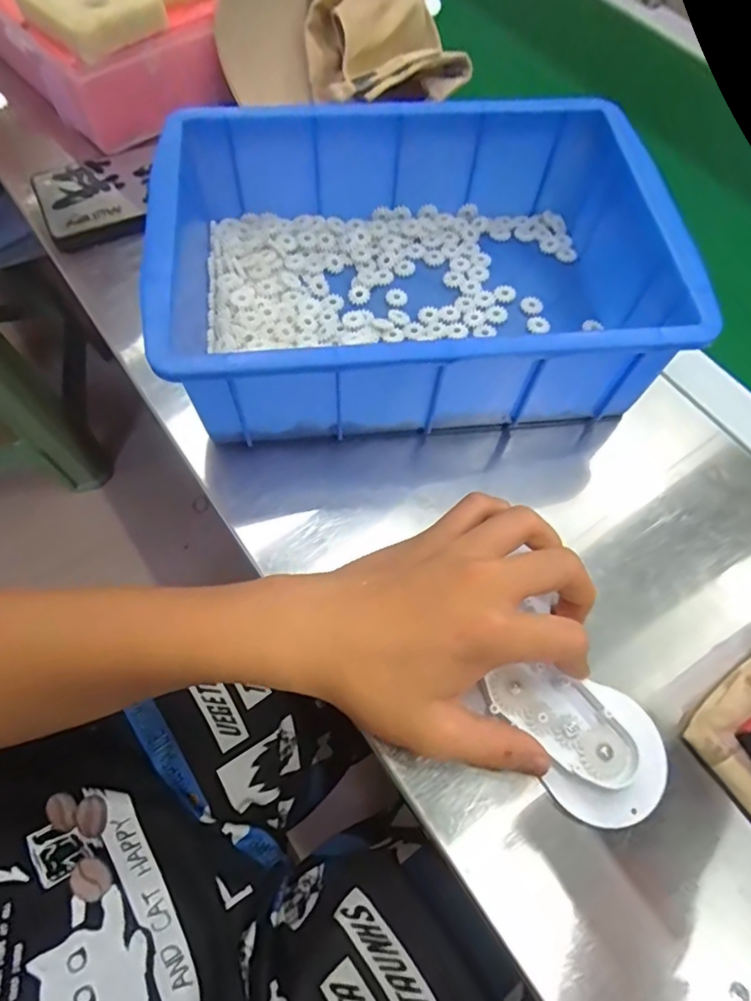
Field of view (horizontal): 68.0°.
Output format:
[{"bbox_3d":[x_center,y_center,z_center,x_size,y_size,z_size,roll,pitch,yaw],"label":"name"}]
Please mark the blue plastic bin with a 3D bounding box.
[{"bbox_3d":[0.022,-0.144,0.350,0.283,0.082,0.198,-6,65,-5],"label":"blue plastic bin"}]

